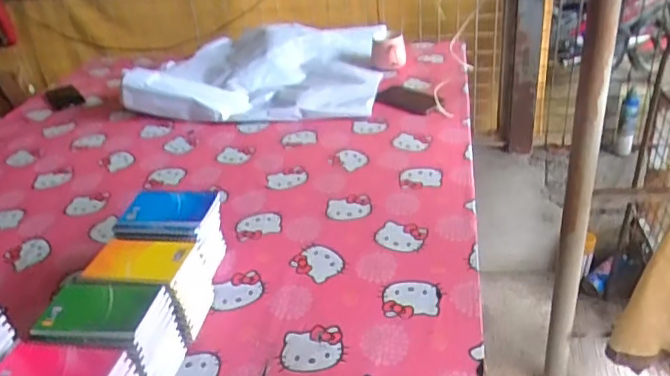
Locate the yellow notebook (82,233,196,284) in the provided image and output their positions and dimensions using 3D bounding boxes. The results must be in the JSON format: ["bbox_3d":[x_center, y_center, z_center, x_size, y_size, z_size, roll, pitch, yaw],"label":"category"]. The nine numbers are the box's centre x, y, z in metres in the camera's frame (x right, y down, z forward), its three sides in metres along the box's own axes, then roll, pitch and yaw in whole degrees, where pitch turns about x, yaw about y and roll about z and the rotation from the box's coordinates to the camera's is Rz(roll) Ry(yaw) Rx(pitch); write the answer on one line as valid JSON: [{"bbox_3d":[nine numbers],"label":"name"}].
[{"bbox_3d":[-0.255,0.089,0.760,0.124,0.012,0.105,2,32,15],"label":"yellow notebook"}]

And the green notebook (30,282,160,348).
[{"bbox_3d":[-0.281,0.143,0.659,0.124,0.015,0.089,-1,32,9],"label":"green notebook"}]

